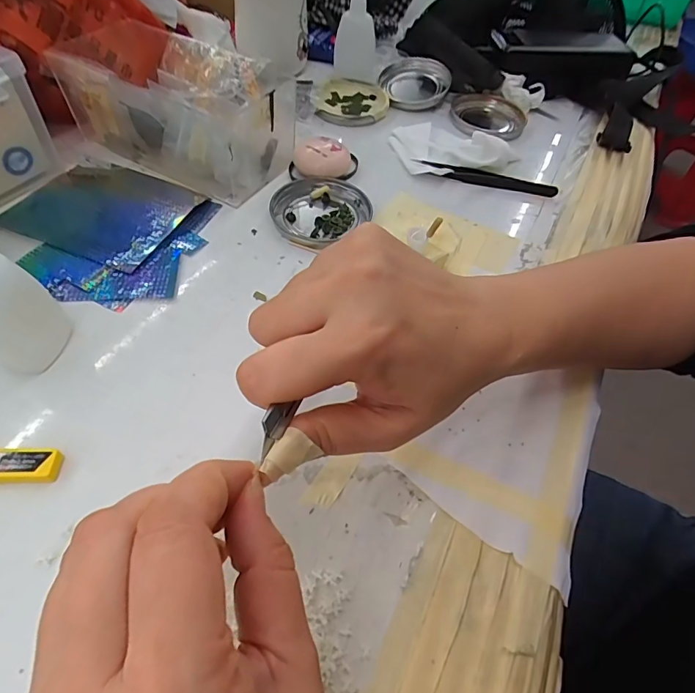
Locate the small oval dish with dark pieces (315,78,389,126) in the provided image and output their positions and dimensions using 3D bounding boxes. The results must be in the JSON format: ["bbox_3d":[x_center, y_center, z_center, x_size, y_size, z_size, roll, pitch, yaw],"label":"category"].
[{"bbox_3d":[0.005,-0.255,0.462,0.072,0.010,0.079,15,54,6],"label":"small oval dish with dark pieces"}]

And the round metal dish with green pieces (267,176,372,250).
[{"bbox_3d":[-0.023,-0.109,0.356,0.075,0.009,0.076,2,54,-3],"label":"round metal dish with green pieces"}]

